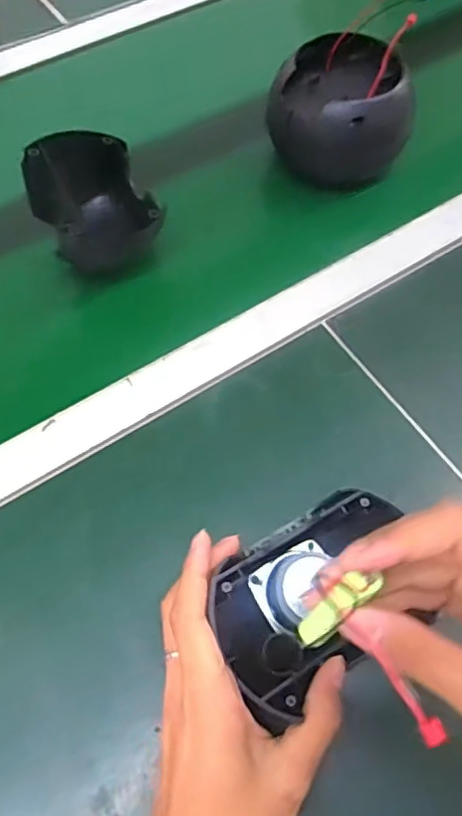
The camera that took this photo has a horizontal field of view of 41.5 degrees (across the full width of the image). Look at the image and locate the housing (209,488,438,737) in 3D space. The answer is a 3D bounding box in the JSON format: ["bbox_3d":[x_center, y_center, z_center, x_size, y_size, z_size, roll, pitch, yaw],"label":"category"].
[{"bbox_3d":[0.047,0.106,0.351,0.126,0.049,0.084,-33,66,-17],"label":"housing"}]

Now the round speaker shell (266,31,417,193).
[{"bbox_3d":[0.096,-0.260,0.557,0.117,0.099,0.108,0,61,0],"label":"round speaker shell"}]

